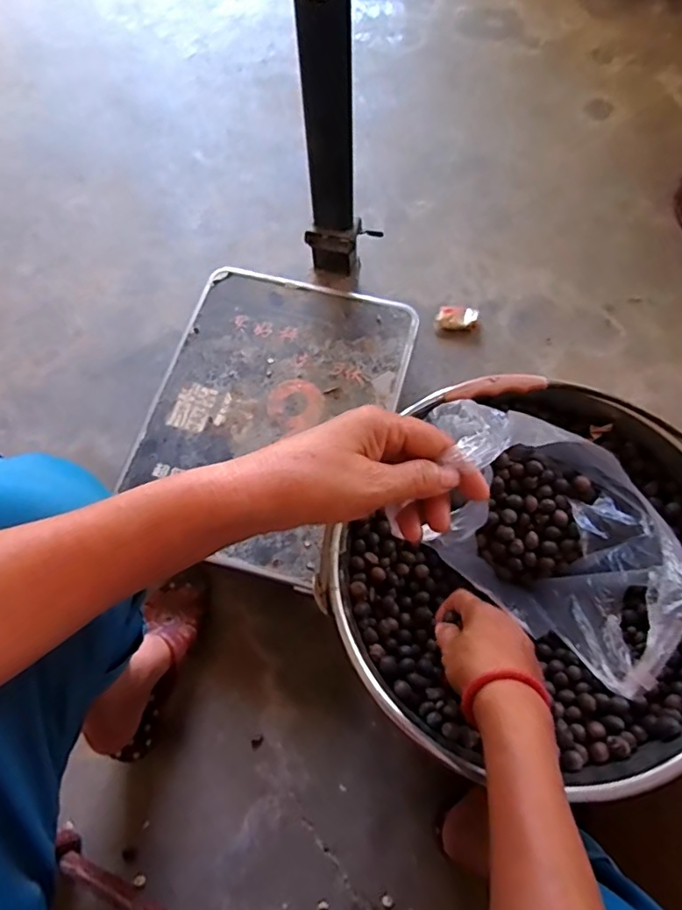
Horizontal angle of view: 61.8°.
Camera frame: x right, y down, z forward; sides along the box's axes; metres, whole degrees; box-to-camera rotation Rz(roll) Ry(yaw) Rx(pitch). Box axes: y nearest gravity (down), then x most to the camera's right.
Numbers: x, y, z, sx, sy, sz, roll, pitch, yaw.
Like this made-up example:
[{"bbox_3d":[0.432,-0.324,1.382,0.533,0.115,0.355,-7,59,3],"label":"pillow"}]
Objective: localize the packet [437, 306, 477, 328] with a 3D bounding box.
[{"bbox_3d":[0.183,-0.215,0.899,0.060,0.021,0.036,2,69,3],"label":"packet"}]

